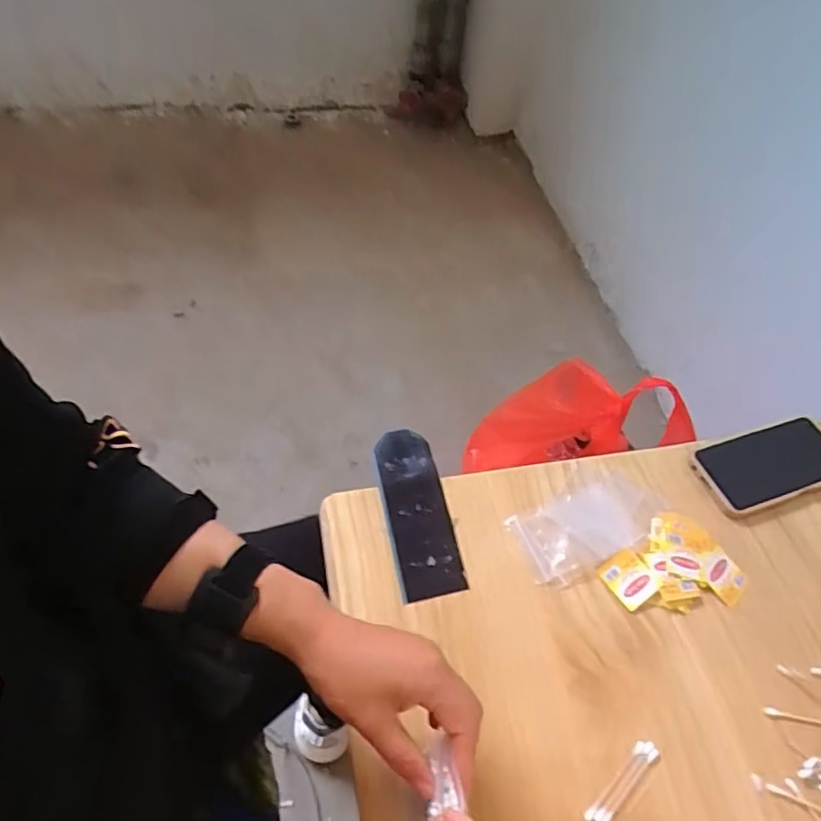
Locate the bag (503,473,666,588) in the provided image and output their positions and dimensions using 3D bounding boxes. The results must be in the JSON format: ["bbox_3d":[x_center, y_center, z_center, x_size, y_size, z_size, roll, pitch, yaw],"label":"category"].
[{"bbox_3d":[0.168,0.108,0.525,0.146,0.008,0.071,-18,57,-18],"label":"bag"}]

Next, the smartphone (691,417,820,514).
[{"bbox_3d":[0.375,0.055,0.582,0.160,0.015,0.074,-13,56,-15],"label":"smartphone"}]

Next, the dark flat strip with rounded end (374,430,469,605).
[{"bbox_3d":[0.005,0.091,0.524,0.059,0.009,0.167,-7,55,-11],"label":"dark flat strip with rounded end"}]

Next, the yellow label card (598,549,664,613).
[{"bbox_3d":[0.196,0.151,0.499,0.041,0.004,0.043,-33,69,-13],"label":"yellow label card"}]

